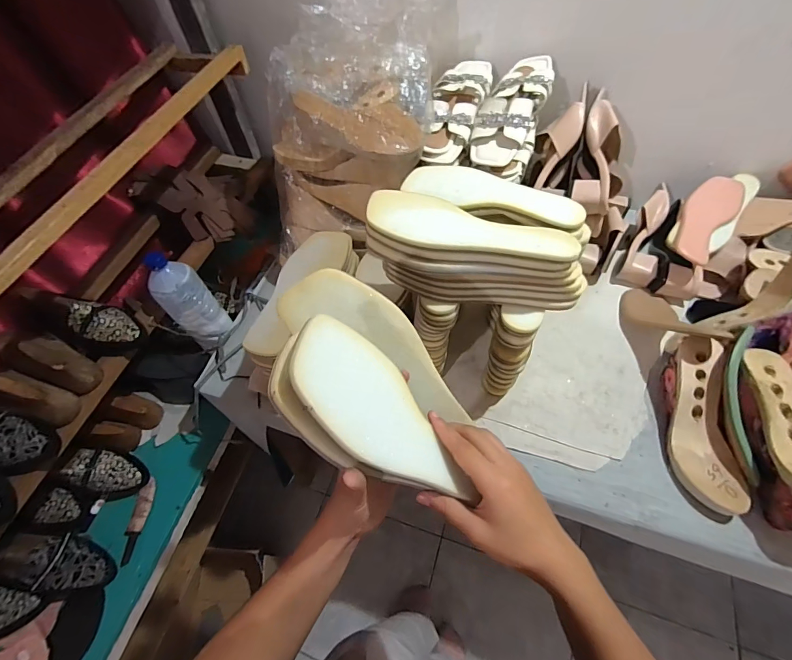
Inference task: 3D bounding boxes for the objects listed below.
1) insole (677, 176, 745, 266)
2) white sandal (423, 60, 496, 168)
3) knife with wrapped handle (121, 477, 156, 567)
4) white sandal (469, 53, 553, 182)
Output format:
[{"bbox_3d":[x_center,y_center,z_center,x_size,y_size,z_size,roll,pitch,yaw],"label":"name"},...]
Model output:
[{"bbox_3d":[0.576,-0.212,0.726,0.078,0.020,0.229,34,65,24],"label":"insole"},{"bbox_3d":[0.118,-0.402,0.711,0.103,0.065,0.237,9,58,11],"label":"white sandal"},{"bbox_3d":[-0.484,0.357,0.735,0.029,0.014,0.143,1,57,6],"label":"knife with wrapped handle"},{"bbox_3d":[0.203,-0.384,0.678,0.109,0.076,0.249,17,75,16],"label":"white sandal"}]

